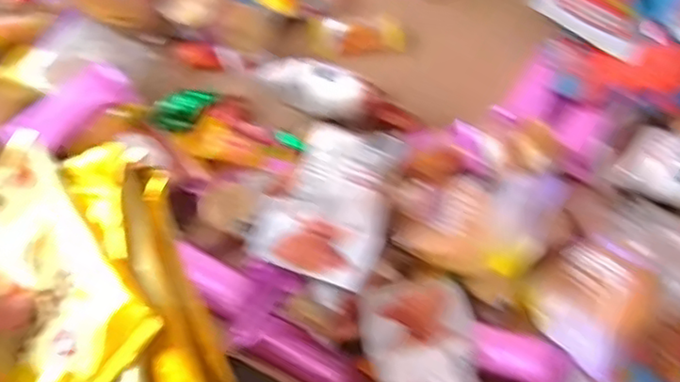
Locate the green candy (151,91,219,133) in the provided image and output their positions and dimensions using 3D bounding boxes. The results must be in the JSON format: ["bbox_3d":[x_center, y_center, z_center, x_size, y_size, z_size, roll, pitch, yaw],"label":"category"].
[{"bbox_3d":[-0.126,-0.066,0.518,0.052,0.012,0.029,-30,70,-12],"label":"green candy"}]

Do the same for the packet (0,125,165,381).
[{"bbox_3d":[-0.175,0.058,0.349,0.113,0.016,0.154,-44,69,8],"label":"packet"}]

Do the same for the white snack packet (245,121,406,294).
[{"bbox_3d":[-0.004,0.004,0.451,0.087,0.020,0.120,22,69,9],"label":"white snack packet"}]

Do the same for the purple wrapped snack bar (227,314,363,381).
[{"bbox_3d":[-0.027,0.113,0.435,0.096,0.011,0.031,25,69,10],"label":"purple wrapped snack bar"}]

